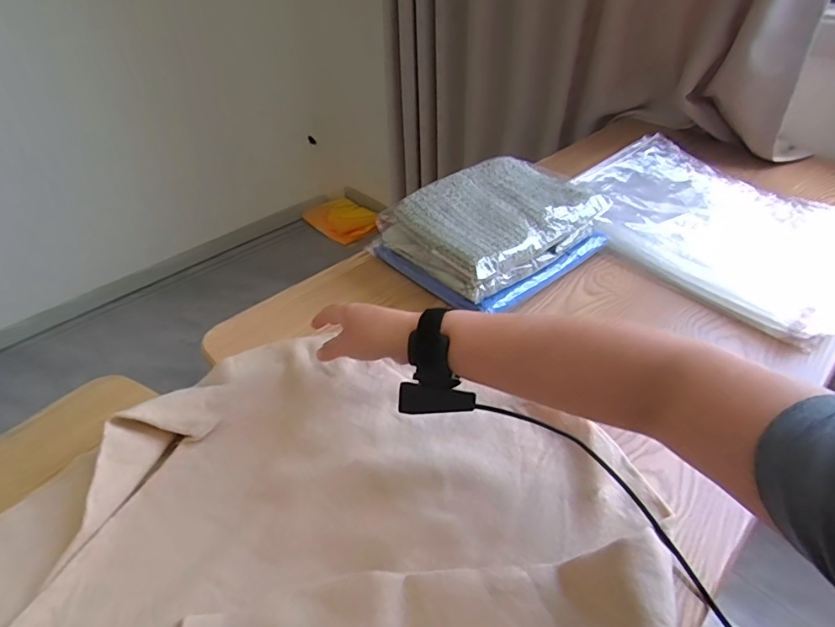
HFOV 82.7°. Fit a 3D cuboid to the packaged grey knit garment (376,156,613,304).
[{"bbox_3d":[0.113,-0.138,0.681,0.264,0.077,0.192,-28,49,-27],"label":"packaged grey knit garment"}]

